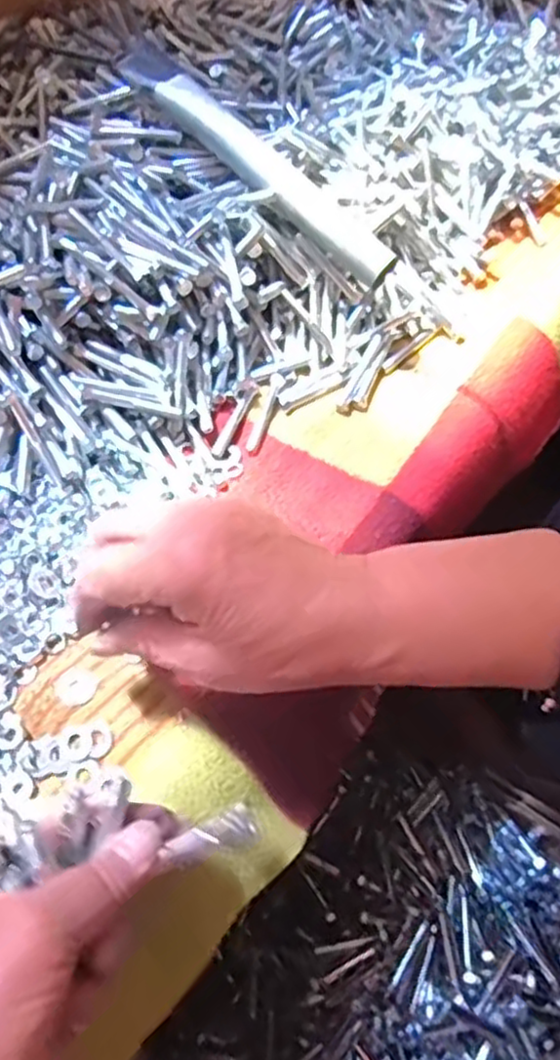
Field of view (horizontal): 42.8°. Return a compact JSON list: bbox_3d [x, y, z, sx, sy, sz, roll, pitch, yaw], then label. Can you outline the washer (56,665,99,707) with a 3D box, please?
[{"bbox_3d":[-0.103,0.079,0.361,0.020,0.004,0.020,-33,65,-33],"label":"washer"}]

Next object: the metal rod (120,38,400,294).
[{"bbox_3d":[-0.016,-0.229,0.441,0.218,0.017,0.023,44,67,8],"label":"metal rod"}]

